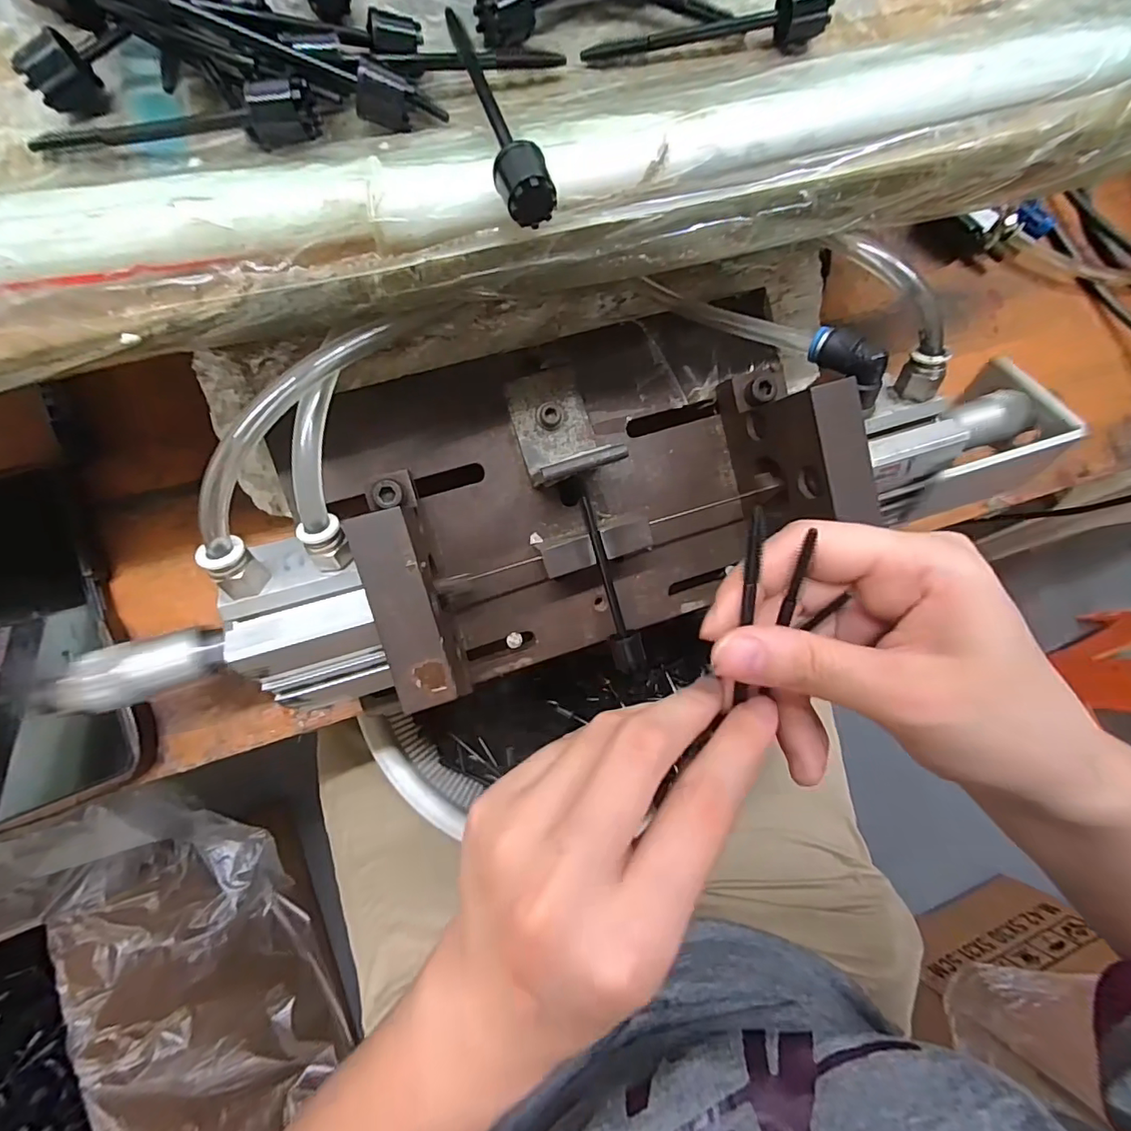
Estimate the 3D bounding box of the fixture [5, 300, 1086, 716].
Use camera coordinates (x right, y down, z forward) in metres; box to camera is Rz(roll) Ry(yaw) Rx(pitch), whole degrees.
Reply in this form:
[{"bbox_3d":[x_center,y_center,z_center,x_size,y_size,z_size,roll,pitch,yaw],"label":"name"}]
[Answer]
[{"bbox_3d":[0.012,-0.042,0.239,0.422,0.116,0.163,-9,80,-6],"label":"fixture"}]

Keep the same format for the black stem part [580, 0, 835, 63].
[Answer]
[{"bbox_3d":[0.049,-0.189,0.178,0.085,0.016,0.012,-7,79,-6],"label":"black stem part"}]

